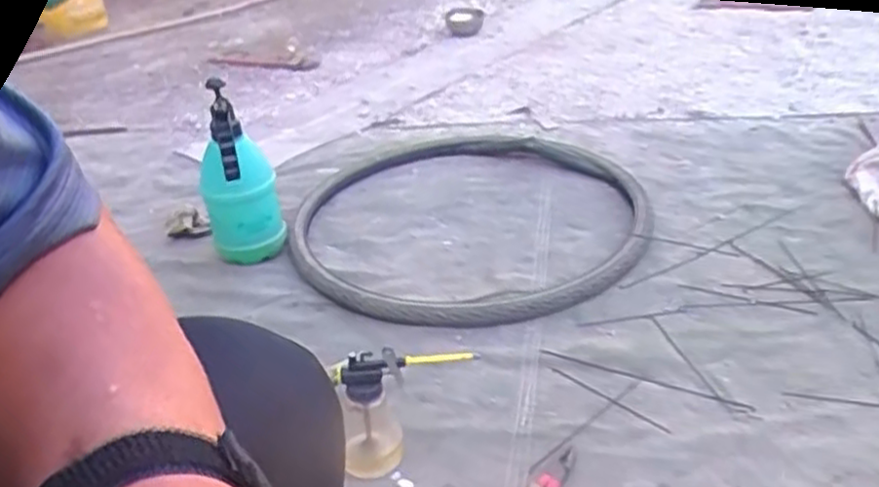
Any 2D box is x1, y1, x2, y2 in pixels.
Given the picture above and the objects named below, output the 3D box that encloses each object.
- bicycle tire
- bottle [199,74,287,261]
[{"bbox_3d":[0.048,-0.074,1.420,0.660,0.046,0.727,1,32,13],"label":"bicycle tire"},{"bbox_3d":[-0.339,-0.096,1.276,0.119,0.305,0.137,-16,32,-14],"label":"bottle"}]

